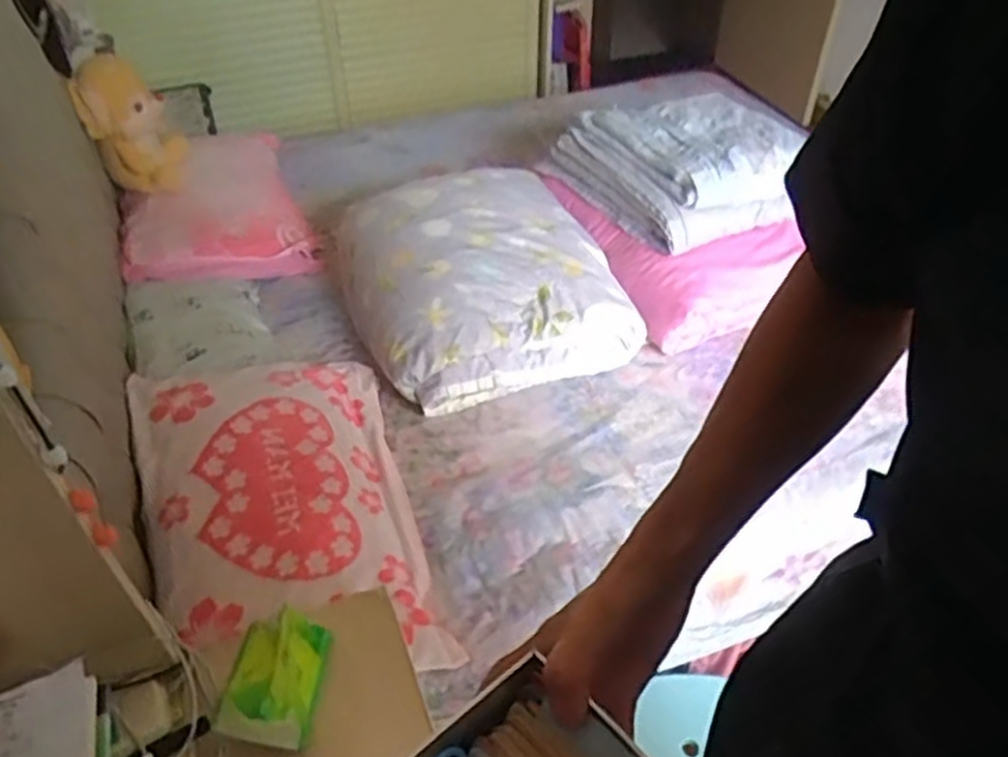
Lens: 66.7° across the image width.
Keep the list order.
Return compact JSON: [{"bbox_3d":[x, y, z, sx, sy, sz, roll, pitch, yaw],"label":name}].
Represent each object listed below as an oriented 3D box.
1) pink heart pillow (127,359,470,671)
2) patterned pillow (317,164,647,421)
[{"bbox_3d":[-0.372,0.186,1.268,0.437,0.086,0.694,-1,36,-24],"label":"pink heart pillow"},{"bbox_3d":[-0.078,-0.245,1.700,0.547,0.183,0.644,-16,46,-15],"label":"patterned pillow"}]

